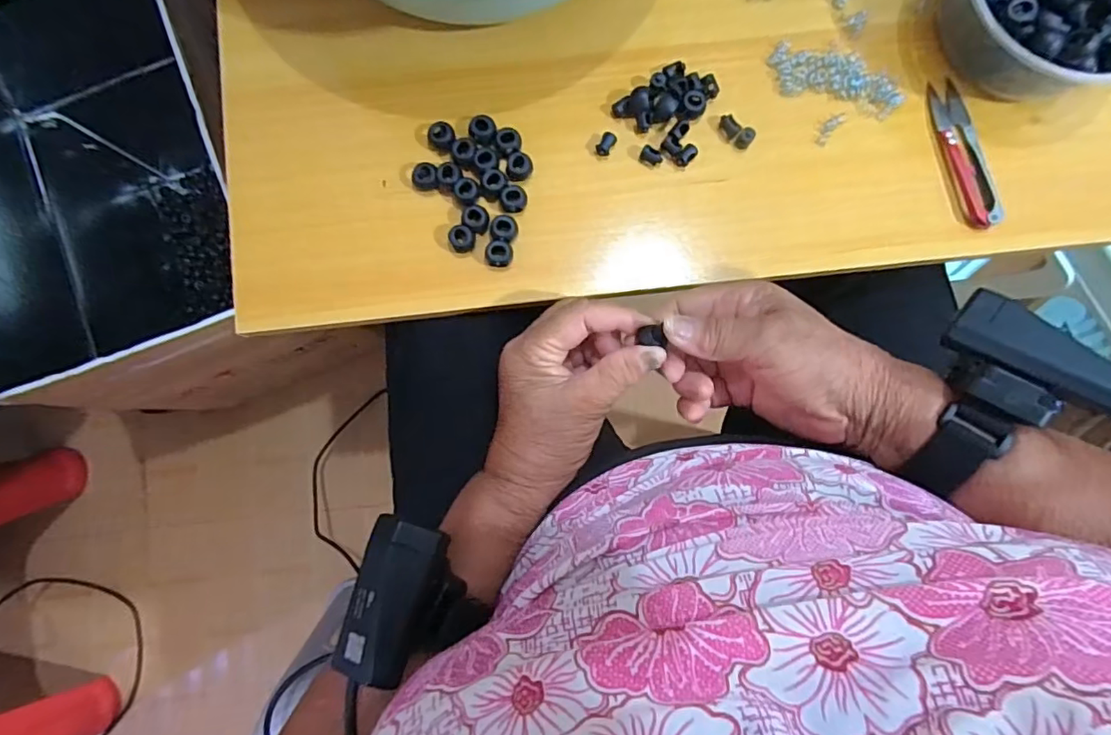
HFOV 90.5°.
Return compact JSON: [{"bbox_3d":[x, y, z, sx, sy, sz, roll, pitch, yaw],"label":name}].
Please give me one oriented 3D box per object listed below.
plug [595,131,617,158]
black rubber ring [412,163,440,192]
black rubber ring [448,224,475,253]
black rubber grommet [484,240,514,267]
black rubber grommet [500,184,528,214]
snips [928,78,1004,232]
[{"bbox_3d":[0.034,-0.147,0.361,0.010,0.007,0.017,32,86,2],"label":"plug"},{"bbox_3d":[-0.084,-0.124,0.358,0.017,0.010,0.015,-4,86,-1],"label":"black rubber ring"},{"bbox_3d":[-0.060,-0.083,0.354,0.016,0.009,0.016,0,86,-1],"label":"black rubber ring"},{"bbox_3d":[-0.036,-0.073,0.353,0.017,0.009,0.015,1,86,-1],"label":"black rubber grommet"},{"bbox_3d":[-0.027,-0.109,0.356,0.017,0.006,0.016,-11,86,-2],"label":"black rubber grommet"},{"bbox_3d":[0.266,-0.140,0.359,0.021,0.010,0.100,-11,86,-2],"label":"snips"}]

